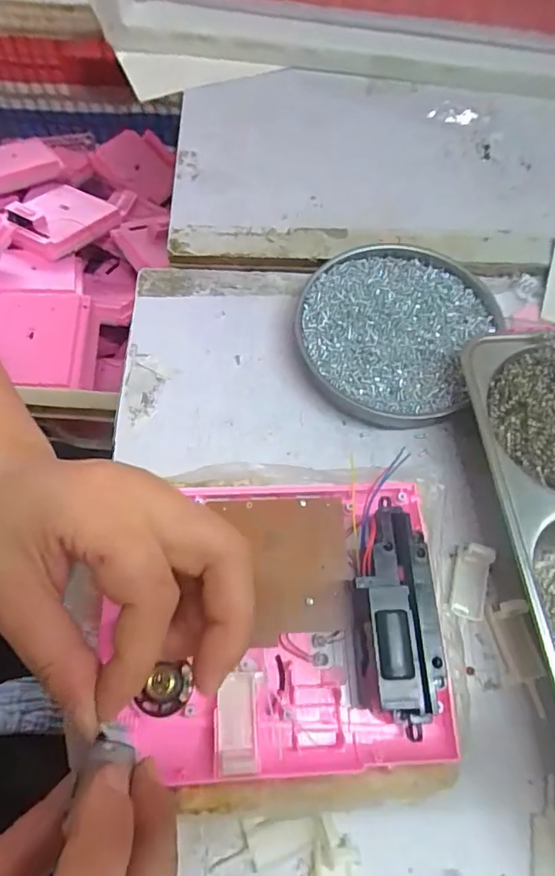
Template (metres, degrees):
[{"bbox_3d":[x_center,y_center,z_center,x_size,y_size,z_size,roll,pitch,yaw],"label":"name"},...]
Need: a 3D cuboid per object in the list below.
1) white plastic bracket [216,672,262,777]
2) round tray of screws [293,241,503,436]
[{"bbox_3d":[-0.018,0.129,0.245,0.019,0.010,0.040,1,65,-1],"label":"white plastic bracket"},{"bbox_3d":[0.078,-0.074,0.371,0.122,0.022,0.133,1,65,-1],"label":"round tray of screws"}]

